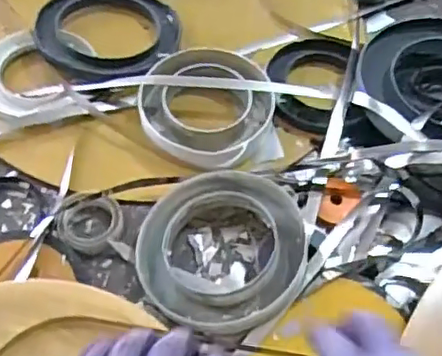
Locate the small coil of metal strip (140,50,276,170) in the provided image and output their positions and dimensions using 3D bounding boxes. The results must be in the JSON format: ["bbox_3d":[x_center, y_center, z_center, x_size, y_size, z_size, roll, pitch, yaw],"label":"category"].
[{"bbox_3d":[-0.015,-0.075,0.608,0.133,0.035,0.121,7,57,2],"label":"small coil of metal strip"}]

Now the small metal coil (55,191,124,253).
[{"bbox_3d":[-0.118,0.039,0.538,0.056,0.020,0.054,1,57,-1],"label":"small metal coil"}]

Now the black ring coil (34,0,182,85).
[{"bbox_3d":[-0.129,-0.162,0.659,0.137,0.031,0.146,1,57,-1],"label":"black ring coil"}]

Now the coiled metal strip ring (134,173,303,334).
[{"bbox_3d":[0.001,0.060,0.519,0.143,0.034,0.139,1,57,-1],"label":"coiled metal strip ring"}]

